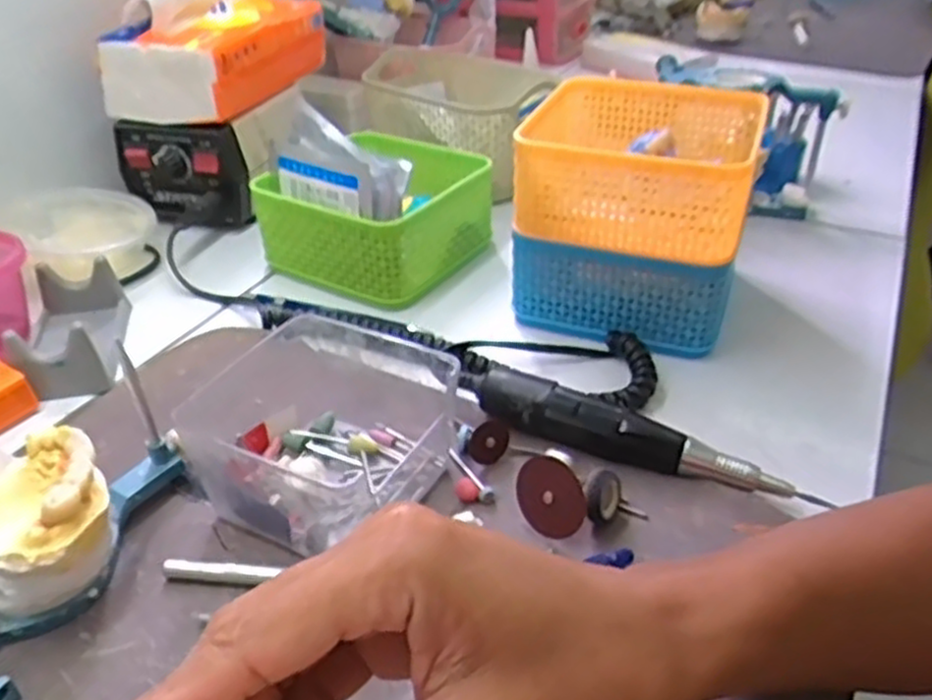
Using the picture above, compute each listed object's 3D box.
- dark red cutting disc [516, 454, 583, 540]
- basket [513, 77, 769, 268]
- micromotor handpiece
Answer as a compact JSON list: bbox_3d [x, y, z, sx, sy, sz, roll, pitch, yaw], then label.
[{"bbox_3d":[0.037,0.065,0.344,0.035,0.036,0.004,0,9,40],"label":"dark red cutting disc"},{"bbox_3d":[0.103,-0.115,0.471,0.133,0.056,0.139,11,37,17],"label":"basket"},{"bbox_3d":[0.084,0.043,0.379,0.167,0.024,0.027,17,39,24],"label":"micromotor handpiece"}]

